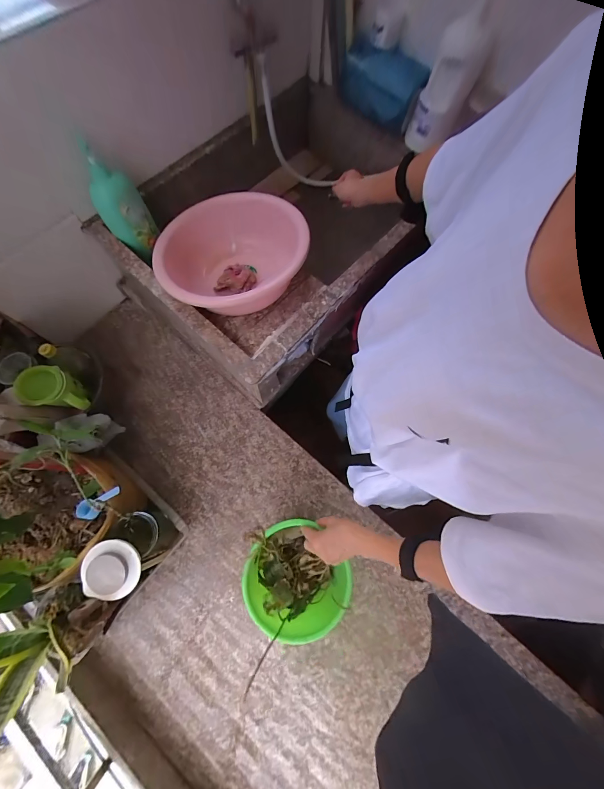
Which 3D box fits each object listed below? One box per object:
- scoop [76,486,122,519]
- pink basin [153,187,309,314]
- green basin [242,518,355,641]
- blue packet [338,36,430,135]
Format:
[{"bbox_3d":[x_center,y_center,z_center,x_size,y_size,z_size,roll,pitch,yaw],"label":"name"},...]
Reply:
[{"bbox_3d":[-0.405,0.220,0.617,0.088,0.026,0.037,-27,76,-9],"label":"scoop"},{"bbox_3d":[-0.147,-0.315,0.720,0.344,0.154,0.288,-37,77,-13],"label":"pink basin"},{"bbox_3d":[-0.018,0.369,0.616,0.183,0.102,0.198,0,74,-1],"label":"green basin"},{"bbox_3d":[0.224,-0.880,0.866,0.220,0.151,0.060,9,60,-19],"label":"blue packet"}]

